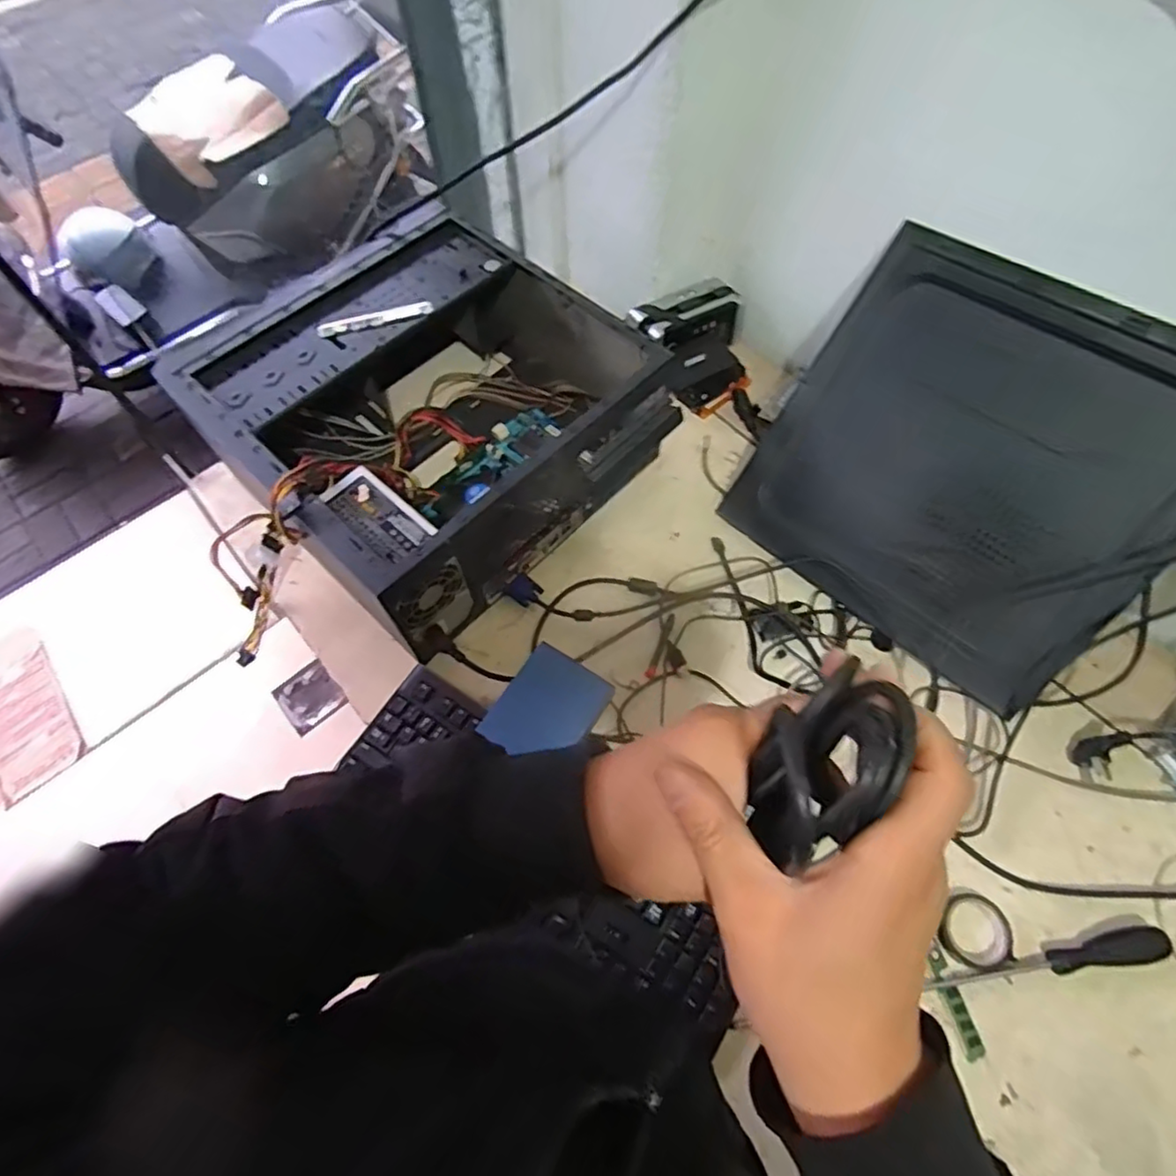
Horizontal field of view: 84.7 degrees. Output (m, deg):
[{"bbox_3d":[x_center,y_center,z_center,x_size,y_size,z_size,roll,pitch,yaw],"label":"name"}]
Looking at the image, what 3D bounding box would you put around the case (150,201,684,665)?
[{"bbox_3d":[-0.165,-0.206,0.779,0.398,0.187,0.437,41,71,19],"label":"case"}]

